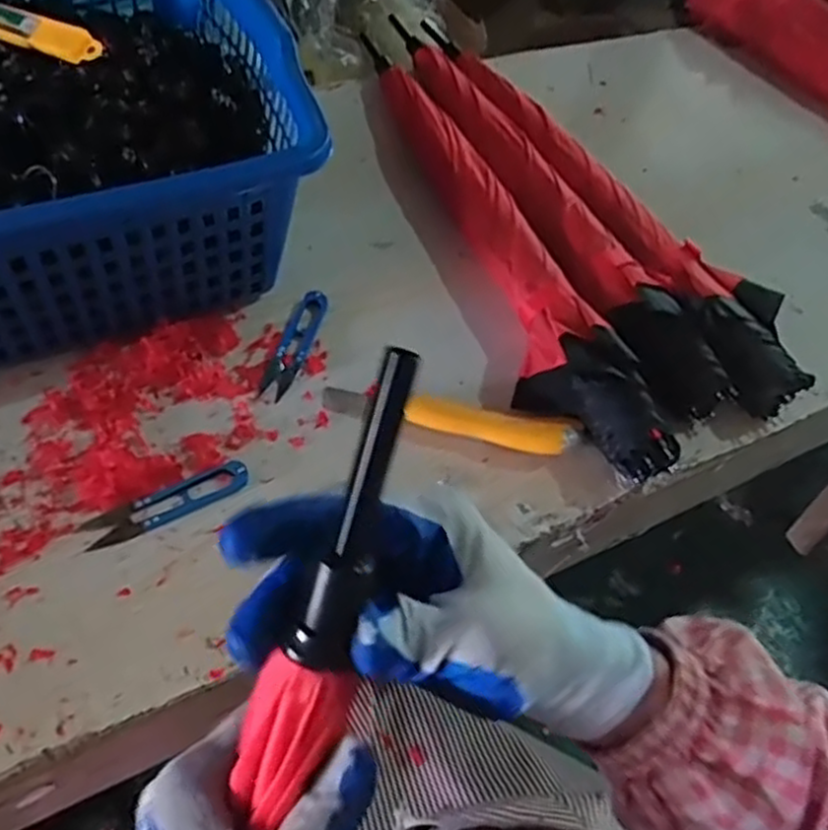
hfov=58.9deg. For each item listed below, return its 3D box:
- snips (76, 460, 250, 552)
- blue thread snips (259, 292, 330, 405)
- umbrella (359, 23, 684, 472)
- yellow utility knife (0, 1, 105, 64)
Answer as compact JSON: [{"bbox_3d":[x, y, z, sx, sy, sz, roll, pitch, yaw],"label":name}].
[{"bbox_3d":[-0.172,0.061,0.514,0.113,0.011,0.026,-24,60,-21],"label":"snips"},{"bbox_3d":[-0.100,-0.060,0.615,0.027,0.013,0.113,15,54,5],"label":"blue thread snips"},{"bbox_3d":[0.069,-0.188,0.705,0.079,0.058,0.599,-12,56,-14],"label":"umbrella"},{"bbox_3d":[-0.293,-0.292,0.556,0.127,0.014,0.031,25,55,12],"label":"yellow utility knife"}]

